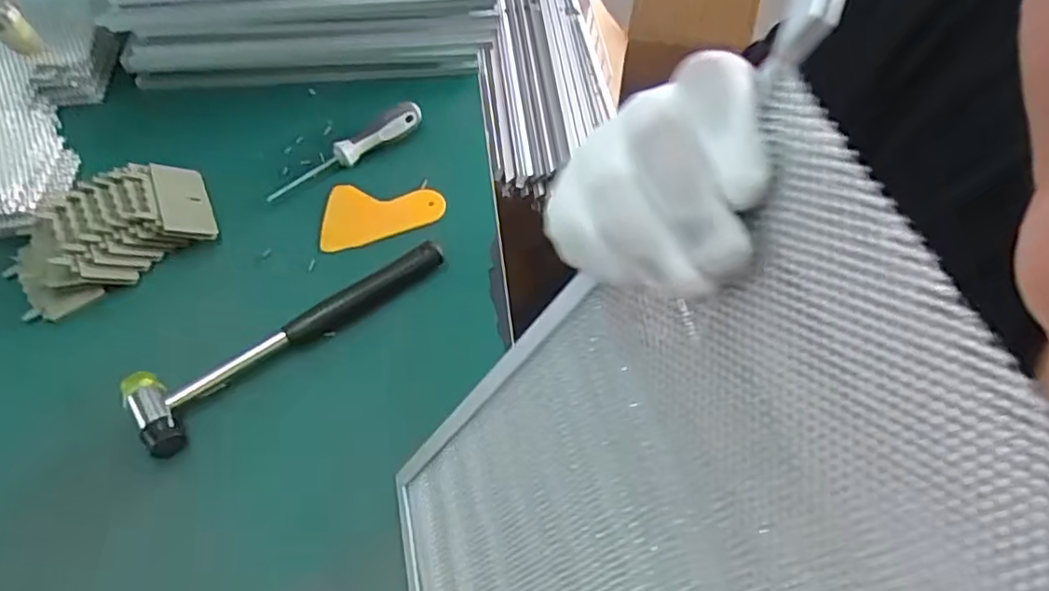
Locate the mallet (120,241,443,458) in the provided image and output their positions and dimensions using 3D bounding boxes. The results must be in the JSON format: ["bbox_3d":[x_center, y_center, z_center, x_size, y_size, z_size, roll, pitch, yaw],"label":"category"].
[{"bbox_3d":[-0.171,0.026,0.491,0.242,0.027,0.059,-35,63,-21],"label":"mallet"}]

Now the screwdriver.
[{"bbox_3d":[-0.161,-0.132,0.585,0.155,0.032,0.018,-29,61,-18],"label":"screwdriver"}]

